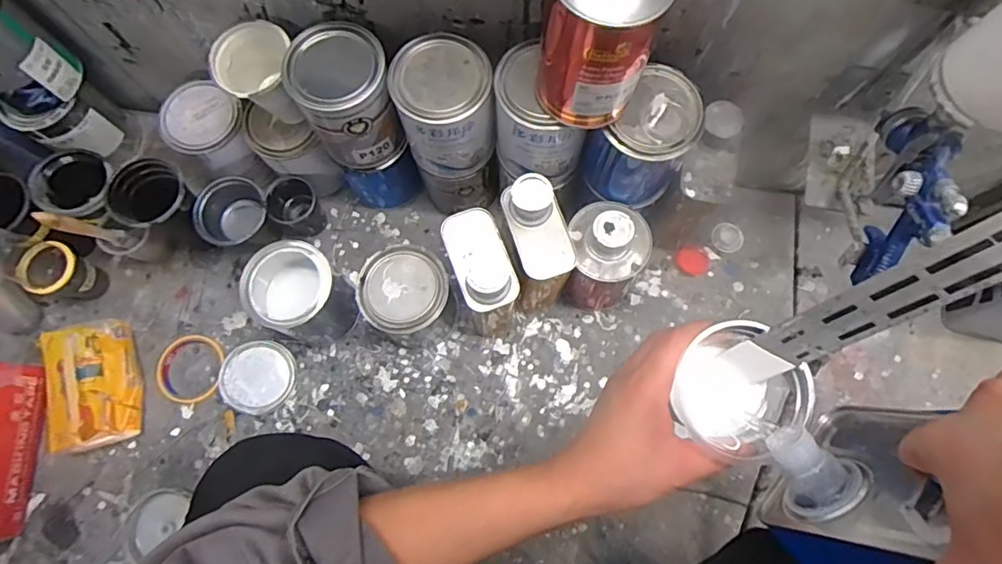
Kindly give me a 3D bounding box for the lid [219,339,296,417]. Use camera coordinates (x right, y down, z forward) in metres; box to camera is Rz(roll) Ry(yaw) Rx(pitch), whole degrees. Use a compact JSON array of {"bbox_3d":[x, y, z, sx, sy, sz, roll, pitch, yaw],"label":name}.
[{"bbox_3d":[-0.329,0.129,0.743,0.090,0.021,0.095,0,74,1],"label":"lid"}]

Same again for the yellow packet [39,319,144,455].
[{"bbox_3d":[-0.542,0.137,0.725,0.103,0.052,0.160,-17,75,-4],"label":"yellow packet"}]

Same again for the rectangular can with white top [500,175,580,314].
[{"bbox_3d":[0.043,-0.039,0.680,0.063,0.205,0.116,-17,75,-4],"label":"rectangular can with white top"}]

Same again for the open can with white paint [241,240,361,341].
[{"bbox_3d":[-0.258,0.017,0.716,0.108,0.134,0.099,0,74,0],"label":"open can with white paint"}]

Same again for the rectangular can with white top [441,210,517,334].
[{"bbox_3d":[-0.029,-0.005,0.675,0.071,0.214,0.114,-20,75,-5],"label":"rectangular can with white top"}]

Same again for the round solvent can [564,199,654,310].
[{"bbox_3d":[0.131,-0.032,0.695,0.100,0.183,0.094,22,76,6],"label":"round solvent can"}]

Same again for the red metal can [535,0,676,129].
[{"bbox_3d":[0.086,-0.213,0.488,0.094,0.158,0.088,0,74,0],"label":"red metal can"}]

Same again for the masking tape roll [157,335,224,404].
[{"bbox_3d":[-0.422,0.117,0.740,0.099,0.026,0.093,0,74,0],"label":"masking tape roll"}]

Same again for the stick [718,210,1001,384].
[{"bbox_3d":[0.229,-0.003,0.288,0.031,0.263,0.006,45,49,2],"label":"stick"}]

